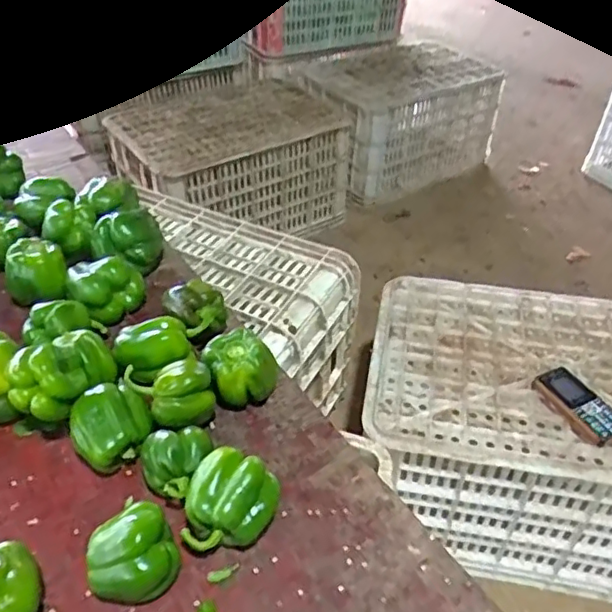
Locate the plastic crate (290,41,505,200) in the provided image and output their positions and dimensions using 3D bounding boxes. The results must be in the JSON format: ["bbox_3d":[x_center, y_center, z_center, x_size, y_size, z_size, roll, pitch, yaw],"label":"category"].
[{"bbox_3d":[0.266,-0.608,1.876,0.553,0.296,0.454,-30,50,-31],"label":"plastic crate"}]

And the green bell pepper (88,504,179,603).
[{"bbox_3d":[-0.154,0.219,0.527,0.074,0.070,0.076,-14,44,-18],"label":"green bell pepper"}]

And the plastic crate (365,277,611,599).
[{"bbox_3d":[0.346,0.184,0.910,0.503,0.281,0.352,9,42,8],"label":"plastic crate"}]

